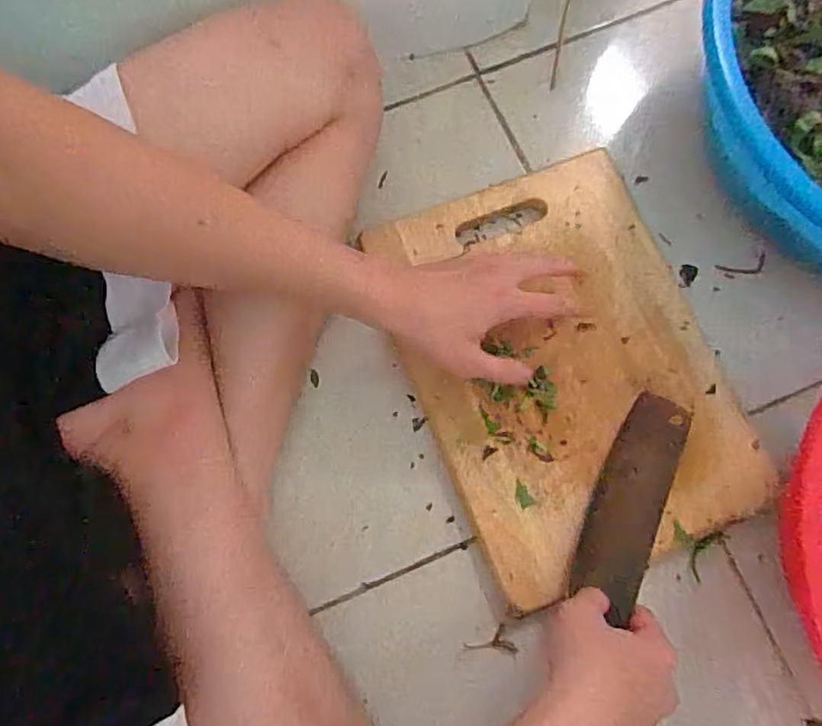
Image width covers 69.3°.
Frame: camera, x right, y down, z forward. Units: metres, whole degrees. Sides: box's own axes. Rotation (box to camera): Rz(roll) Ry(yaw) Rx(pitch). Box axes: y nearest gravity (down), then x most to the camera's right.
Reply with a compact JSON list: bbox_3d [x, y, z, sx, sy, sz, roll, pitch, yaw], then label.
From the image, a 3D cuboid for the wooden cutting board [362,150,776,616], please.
[{"bbox_3d":[0.126,-0.001,0.504,0.243,0.014,0.337,-22,77,-5],"label":"wooden cutting board"}]

